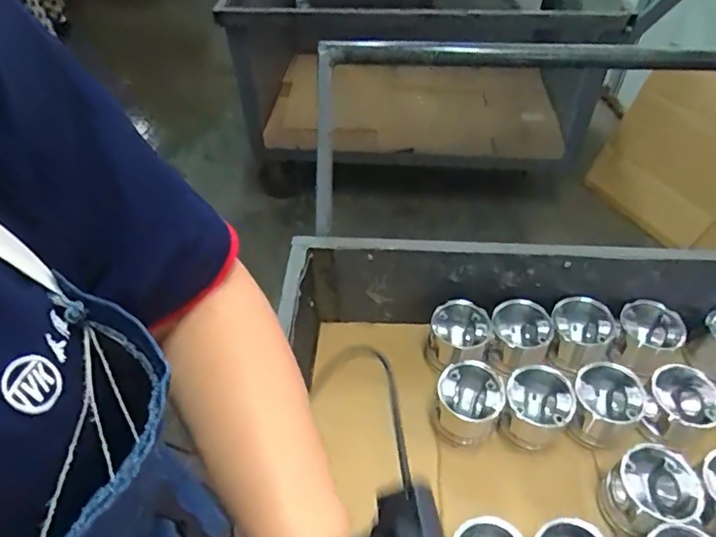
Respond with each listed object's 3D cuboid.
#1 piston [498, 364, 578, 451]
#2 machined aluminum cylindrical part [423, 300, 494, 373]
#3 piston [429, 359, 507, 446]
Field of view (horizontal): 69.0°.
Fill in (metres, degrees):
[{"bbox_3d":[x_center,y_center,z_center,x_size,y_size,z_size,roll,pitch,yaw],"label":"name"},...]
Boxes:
[{"bbox_3d":[0.252,0.205,0.746,0.090,0.093,0.096,18,52,19],"label":"piston"},{"bbox_3d":[0.156,0.112,0.823,0.097,0.068,0.102,26,54,24],"label":"machined aluminum cylindrical part"},{"bbox_3d":[0.156,0.194,0.744,0.090,0.081,0.096,-2,48,2],"label":"piston"}]

